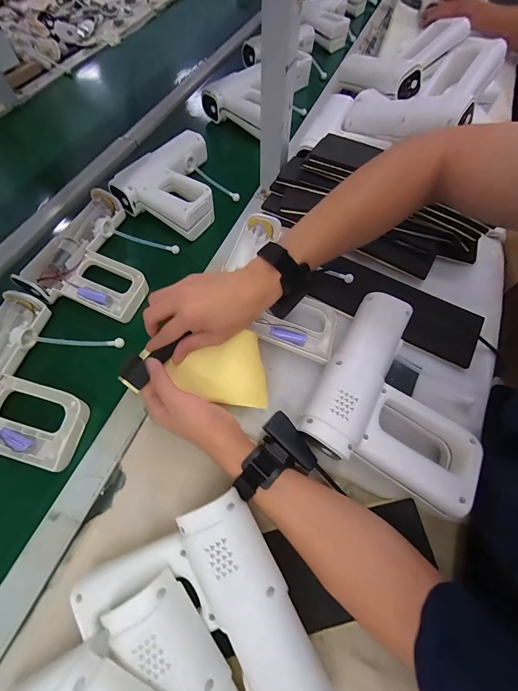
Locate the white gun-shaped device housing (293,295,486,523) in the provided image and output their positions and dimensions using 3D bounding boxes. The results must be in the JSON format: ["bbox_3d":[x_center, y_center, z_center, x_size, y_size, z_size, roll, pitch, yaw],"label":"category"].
[{"bbox_3d":[0.169,0.058,0.357,0.180,0.053,0.206,27,66,13],"label":"white gun-shaped device housing"}]

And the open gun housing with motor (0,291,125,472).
[{"bbox_3d":[-0.303,0.038,0.385,0.187,0.036,0.206,11,63,5],"label":"open gun housing with motor"}]

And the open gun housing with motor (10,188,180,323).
[{"bbox_3d":[-0.253,-0.153,0.484,0.186,0.040,0.214,13,64,6],"label":"open gun housing with motor"}]

